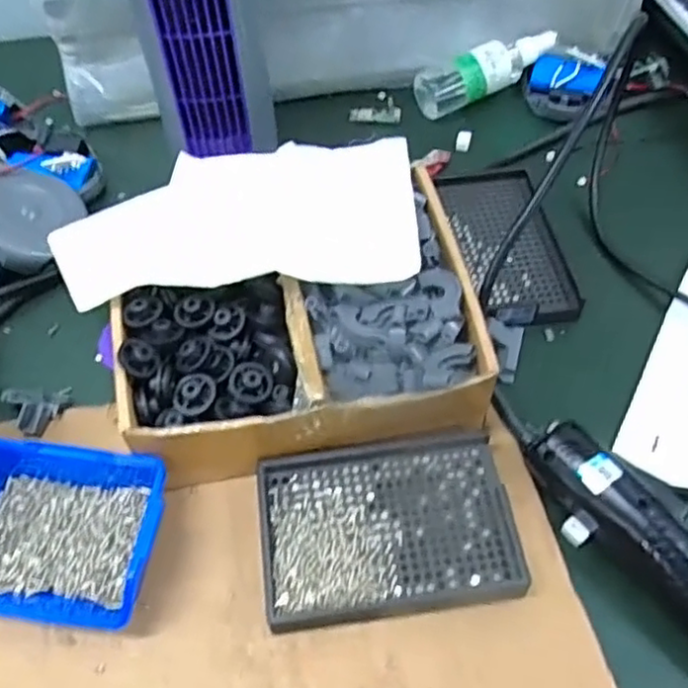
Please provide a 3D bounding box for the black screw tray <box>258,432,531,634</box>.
[{"bbox_3d":[0.024,0.100,0.374,0.132,0.020,0.092,-7,58,-4],"label":"black screw tray"}]

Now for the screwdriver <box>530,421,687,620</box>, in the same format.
[{"bbox_3d":[0.188,0.135,0.348,0.034,0.035,0.232,-34,63,-20],"label":"screwdriver"}]

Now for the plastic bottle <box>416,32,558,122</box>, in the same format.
[{"bbox_3d":[0.129,-0.238,0.595,0.132,0.041,0.035,-20,59,-12],"label":"plastic bottle"}]

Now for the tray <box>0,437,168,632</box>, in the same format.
[{"bbox_3d":[-0.153,0.100,0.364,0.108,0.047,0.085,5,57,4],"label":"tray"}]

